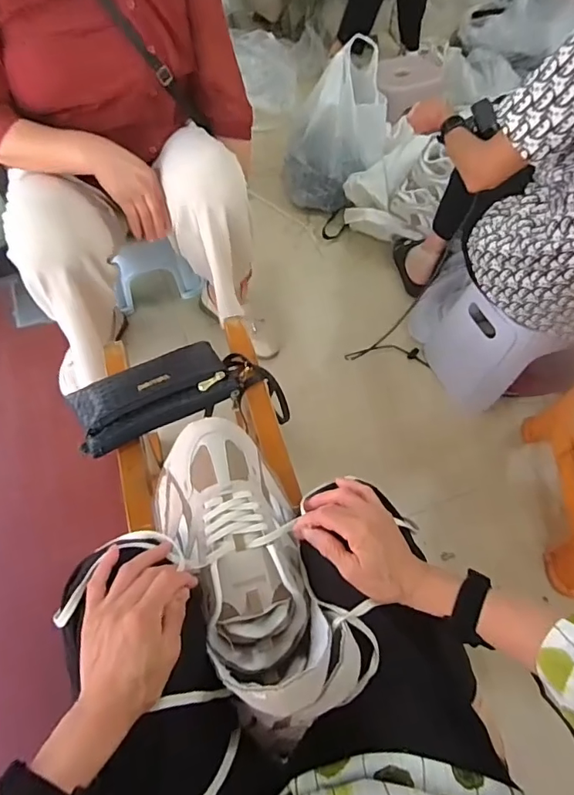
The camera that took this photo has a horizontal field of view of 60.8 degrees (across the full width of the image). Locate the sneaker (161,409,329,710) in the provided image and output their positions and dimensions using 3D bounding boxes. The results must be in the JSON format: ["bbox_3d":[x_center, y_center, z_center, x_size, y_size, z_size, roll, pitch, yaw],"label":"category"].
[{"bbox_3d":[-0.050,0.155,0.501,0.134,0.121,0.289,-19,59,-10],"label":"sneaker"}]

